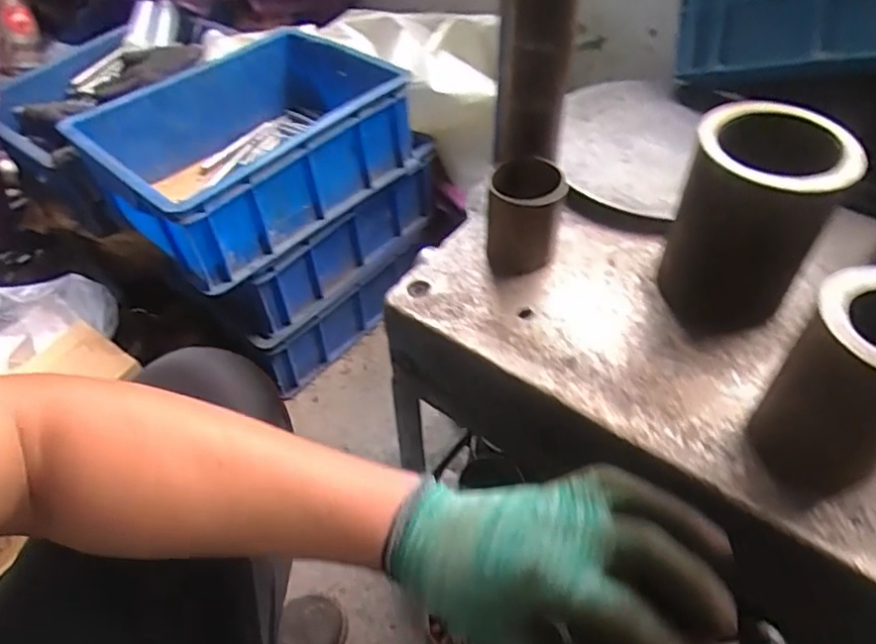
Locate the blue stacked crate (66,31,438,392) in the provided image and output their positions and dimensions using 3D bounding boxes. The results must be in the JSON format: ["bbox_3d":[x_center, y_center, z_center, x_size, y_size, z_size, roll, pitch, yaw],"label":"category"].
[{"bbox_3d":[-0.260,-0.183,1.041,0.299,0.410,0.433,34,58,28],"label":"blue stacked crate"}]

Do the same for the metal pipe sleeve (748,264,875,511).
[{"bbox_3d":[0.279,0.044,0.430,0.091,0.136,0.089,-26,53,-19],"label":"metal pipe sleeve"}]

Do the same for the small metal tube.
[{"bbox_3d":[0.082,-0.103,0.604,0.068,0.088,0.071,-6,49,-2],"label":"small metal tube"}]

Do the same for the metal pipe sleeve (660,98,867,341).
[{"bbox_3d":[0.260,-0.085,0.531,0.115,0.148,0.103,24,54,22],"label":"metal pipe sleeve"}]

